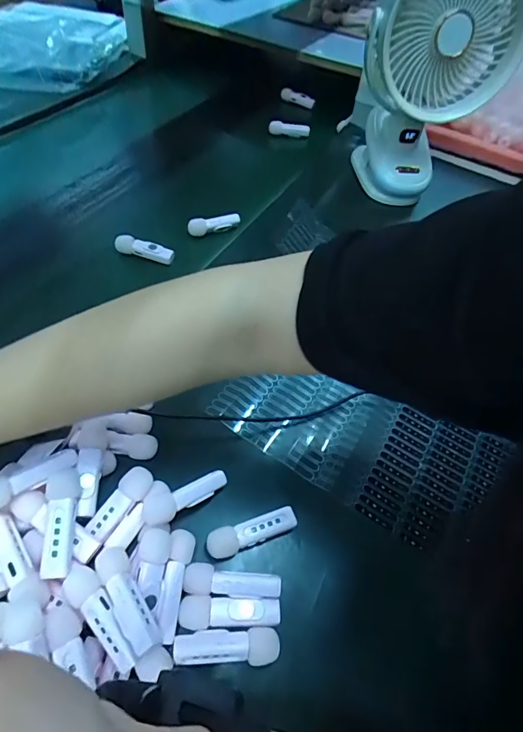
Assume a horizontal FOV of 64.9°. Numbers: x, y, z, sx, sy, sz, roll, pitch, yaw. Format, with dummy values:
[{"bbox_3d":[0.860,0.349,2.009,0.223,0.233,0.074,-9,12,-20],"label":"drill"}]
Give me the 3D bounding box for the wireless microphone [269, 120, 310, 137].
[{"bbox_3d":[0.043,-0.376,0.651,0.065,0.023,0.023,14,54,4],"label":"wireless microphone"}]

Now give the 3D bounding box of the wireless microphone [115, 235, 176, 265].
[{"bbox_3d":[-0.130,-0.130,0.457,0.066,0.017,0.013,18,54,8],"label":"wireless microphone"}]

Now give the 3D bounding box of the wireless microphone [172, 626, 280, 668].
[{"bbox_3d":[-0.021,0.175,0.256,0.064,0.020,0.020,0,54,-6],"label":"wireless microphone"}]

